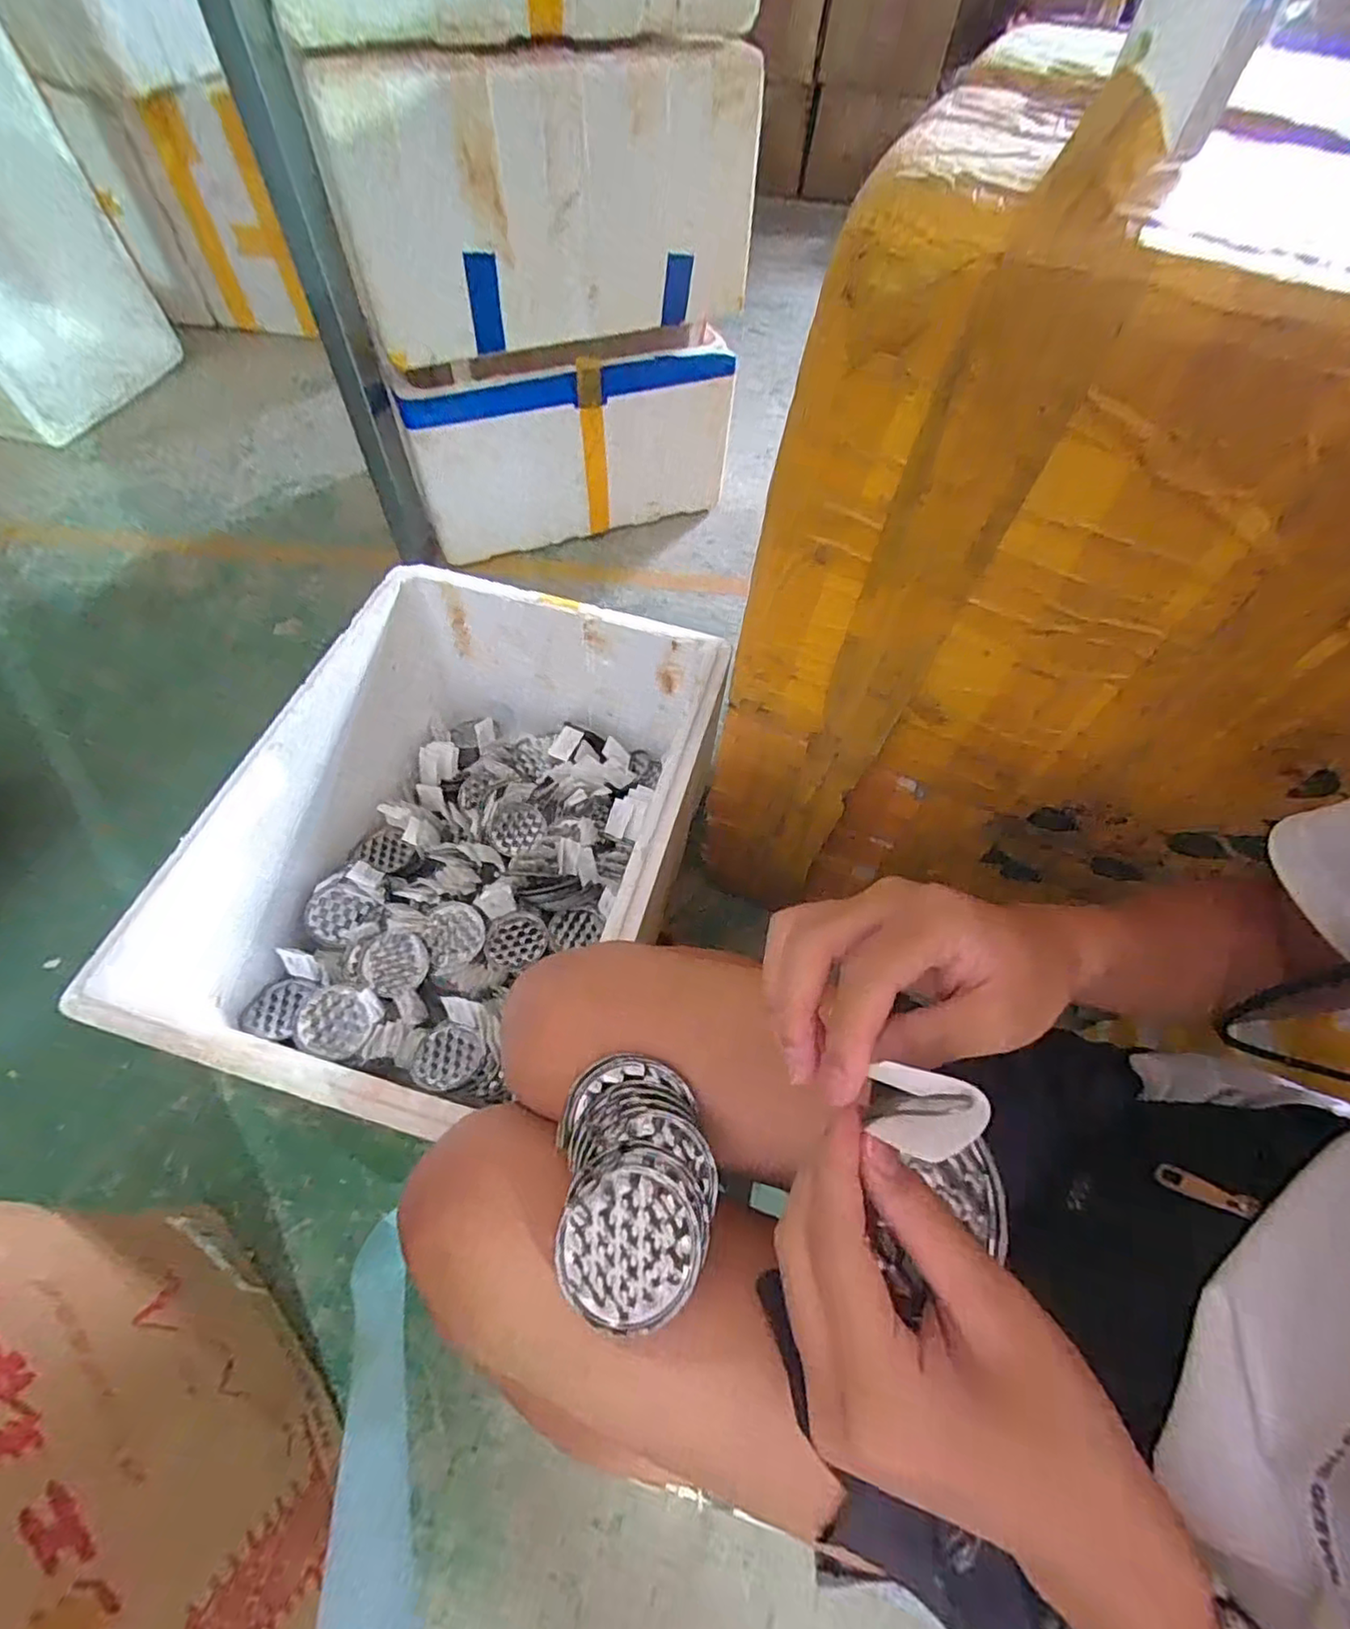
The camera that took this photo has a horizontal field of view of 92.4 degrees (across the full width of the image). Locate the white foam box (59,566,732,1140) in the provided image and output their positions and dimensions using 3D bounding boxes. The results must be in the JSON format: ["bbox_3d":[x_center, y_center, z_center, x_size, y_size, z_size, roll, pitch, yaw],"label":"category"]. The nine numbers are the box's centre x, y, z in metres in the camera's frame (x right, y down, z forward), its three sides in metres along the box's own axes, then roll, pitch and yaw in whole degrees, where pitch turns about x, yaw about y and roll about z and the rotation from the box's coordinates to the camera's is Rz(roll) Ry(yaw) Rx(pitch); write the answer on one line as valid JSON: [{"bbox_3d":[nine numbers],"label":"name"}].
[{"bbox_3d":[-0.228,0.039,0.765,0.427,0.258,0.580,16,59,6],"label":"white foam box"}]

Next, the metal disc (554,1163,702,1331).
[{"bbox_3d":[-0.025,0.236,0.356,0.075,0.008,0.072,2,59,-3],"label":"metal disc"}]

